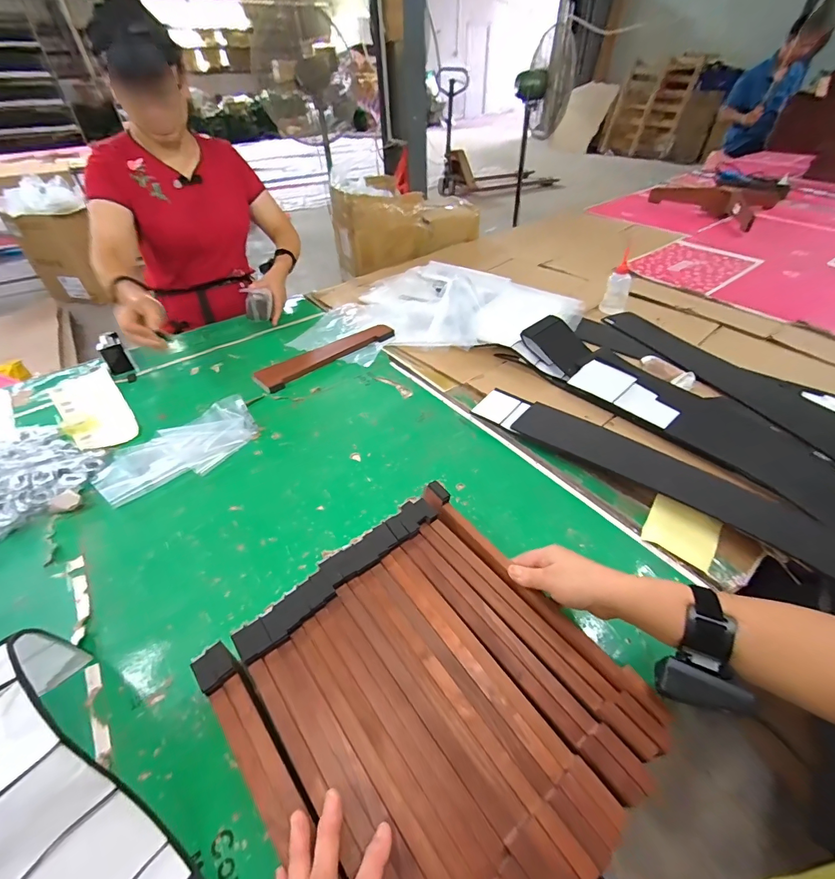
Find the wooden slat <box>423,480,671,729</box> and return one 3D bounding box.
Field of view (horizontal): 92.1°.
[{"bbox_3d":[0.127,0.168,0.472,0.029,0.015,0.342,-31,56,-27],"label":"wooden slat"}]

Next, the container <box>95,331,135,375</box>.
[{"bbox_3d":[-0.711,-0.201,0.943,0.048,0.096,0.023,-28,16,-34],"label":"container"}]

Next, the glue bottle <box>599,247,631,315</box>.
[{"bbox_3d":[0.505,-0.393,1.010,0.061,0.141,0.047,21,48,22],"label":"glue bottle"}]

